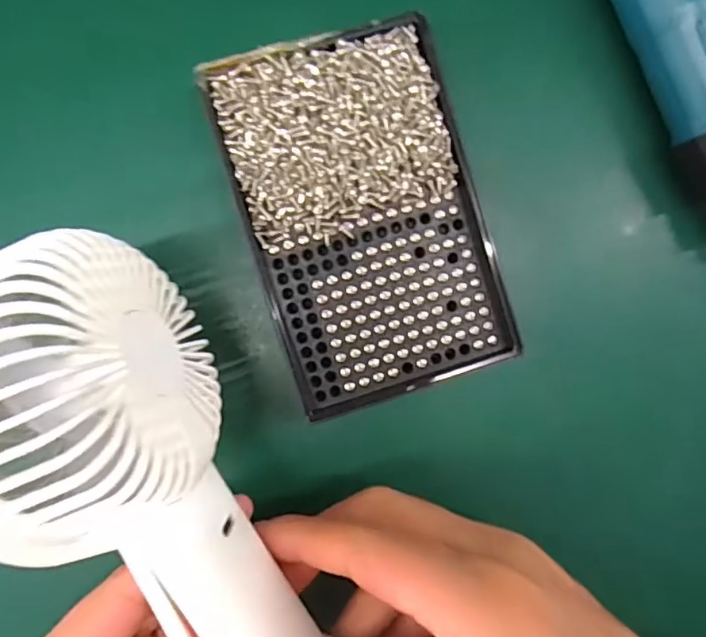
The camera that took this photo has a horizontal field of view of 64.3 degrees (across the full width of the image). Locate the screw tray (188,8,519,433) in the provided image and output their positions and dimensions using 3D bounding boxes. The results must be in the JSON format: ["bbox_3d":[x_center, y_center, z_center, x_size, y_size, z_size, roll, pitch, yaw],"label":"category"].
[{"bbox_3d":[0.006,-0.039,0.217,0.088,0.014,0.136,-17,93,-3],"label":"screw tray"}]

